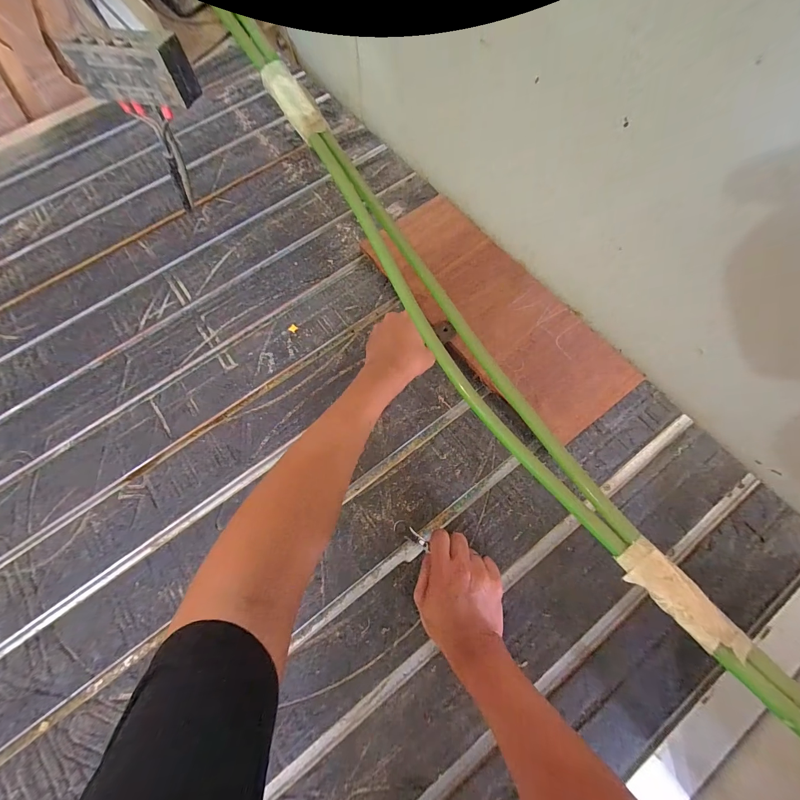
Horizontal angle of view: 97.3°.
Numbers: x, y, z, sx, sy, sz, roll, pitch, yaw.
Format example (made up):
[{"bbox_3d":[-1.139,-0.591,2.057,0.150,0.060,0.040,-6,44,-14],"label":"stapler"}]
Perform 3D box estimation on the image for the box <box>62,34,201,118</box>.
[{"bbox_3d":[-0.124,-0.152,0.165,0.052,0.027,0.017,11,71,7],"label":"box"}]

